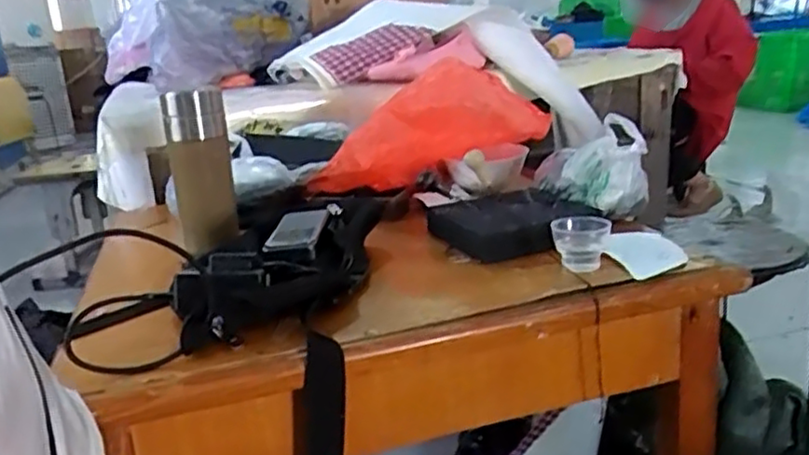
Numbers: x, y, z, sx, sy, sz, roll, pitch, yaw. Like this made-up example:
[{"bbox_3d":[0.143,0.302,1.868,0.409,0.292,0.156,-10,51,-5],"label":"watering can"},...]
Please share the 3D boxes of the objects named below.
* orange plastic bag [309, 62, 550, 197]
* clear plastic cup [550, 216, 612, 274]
[{"bbox_3d":[0.024,-0.139,0.968,0.330,0.141,0.132,-20,13,15],"label":"orange plastic bag"},{"bbox_3d":[0.173,0.016,0.676,0.057,0.048,0.052,-1,17,14],"label":"clear plastic cup"}]

